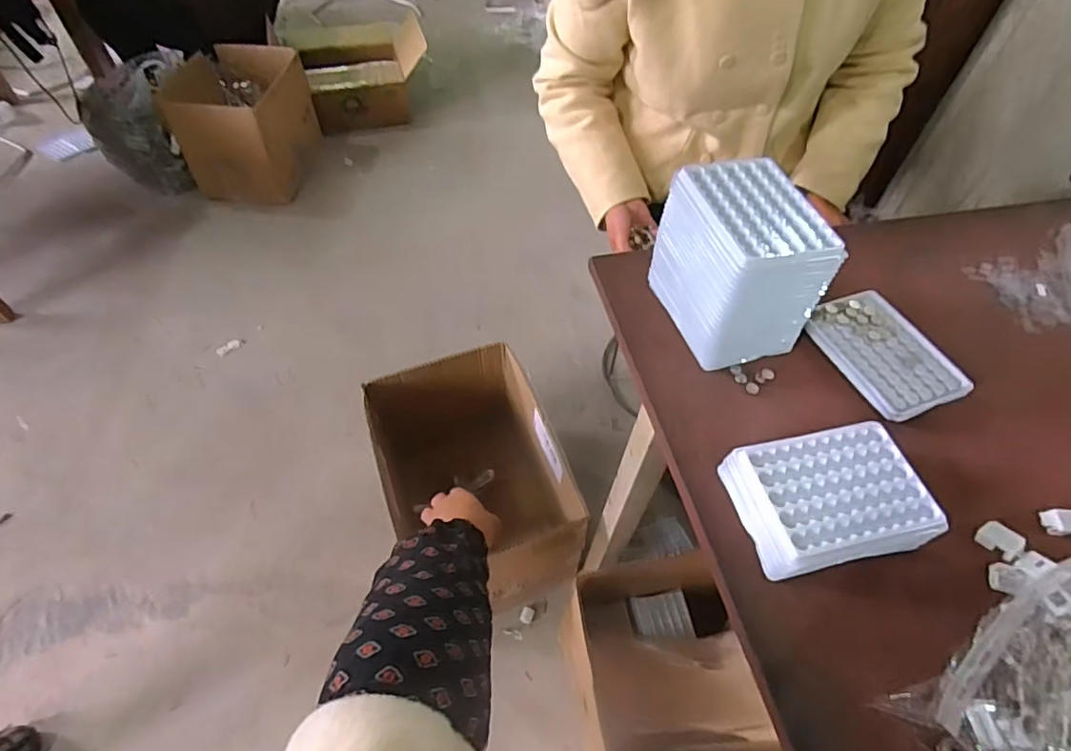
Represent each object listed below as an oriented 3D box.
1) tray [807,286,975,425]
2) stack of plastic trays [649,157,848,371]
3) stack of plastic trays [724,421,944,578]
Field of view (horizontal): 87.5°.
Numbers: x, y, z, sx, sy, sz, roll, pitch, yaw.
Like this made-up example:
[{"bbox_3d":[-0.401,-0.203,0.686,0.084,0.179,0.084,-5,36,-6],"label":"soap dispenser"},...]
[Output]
[{"bbox_3d":[0.323,-0.021,0.523,0.094,0.017,0.130,-18,56,-16],"label":"tray"},{"bbox_3d":[0.177,-0.097,0.499,0.095,0.130,0.129,-11,55,-11],"label":"stack of plastic trays"},{"bbox_3d":[0.220,0.092,0.422,0.127,0.033,0.095,-9,54,-9],"label":"stack of plastic trays"}]

